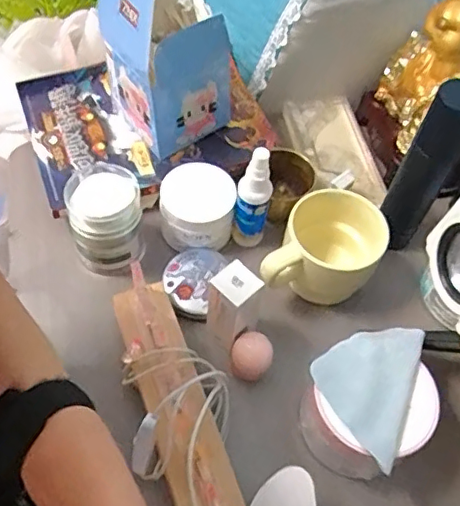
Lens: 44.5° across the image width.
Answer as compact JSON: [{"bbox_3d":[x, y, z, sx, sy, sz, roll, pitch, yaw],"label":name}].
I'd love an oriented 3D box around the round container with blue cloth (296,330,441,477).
[{"bbox_3d":[0.110,0.115,0.431,0.107,0.067,0.091,-28,62,-23],"label":"round container with blue cloth"}]

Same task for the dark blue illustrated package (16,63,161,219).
[{"bbox_3d":[-0.146,-0.124,0.569,0.106,0.023,0.168,-16,58,-16],"label":"dark blue illustrated package"}]

